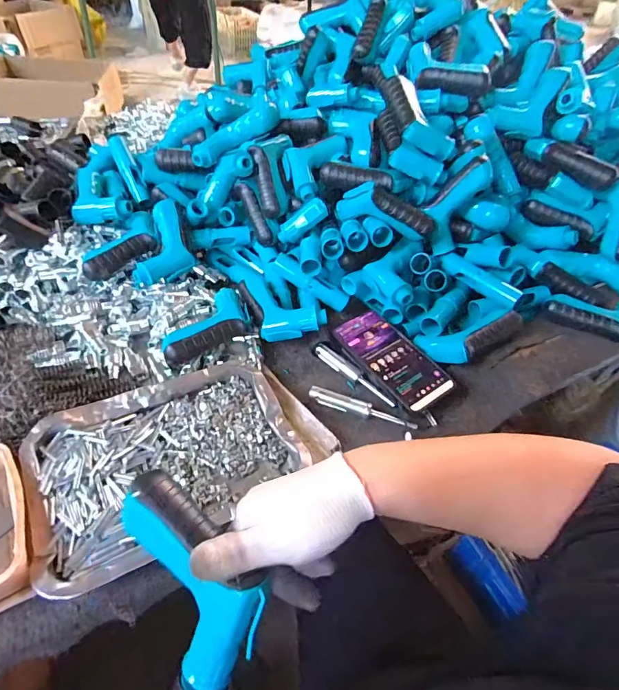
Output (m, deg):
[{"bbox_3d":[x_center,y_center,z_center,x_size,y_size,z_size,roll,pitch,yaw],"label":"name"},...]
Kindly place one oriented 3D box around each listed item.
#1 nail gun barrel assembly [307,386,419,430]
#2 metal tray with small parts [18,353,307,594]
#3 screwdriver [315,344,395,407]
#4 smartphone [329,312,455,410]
[{"bbox_3d":[0.060,0.077,0.501,0.129,0.014,0.017,20,47,14],"label":"nail gun barrel assembly"},{"bbox_3d":[-0.143,0.112,0.436,0.249,0.025,0.179,-19,51,-22],"label":"metal tray with small parts"},{"bbox_3d":[0.058,0.037,0.541,0.125,0.013,0.013,35,52,25],"label":"screwdriver"},{"bbox_3d":[0.103,0.014,0.544,0.075,0.015,0.159,-28,58,-25],"label":"smartphone"}]

